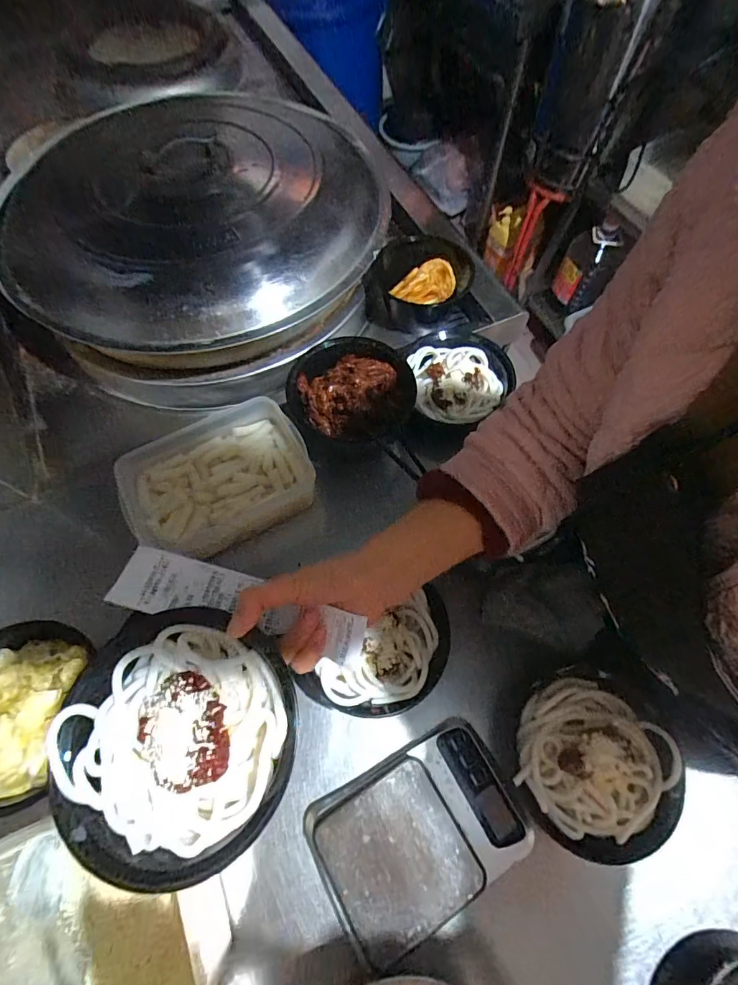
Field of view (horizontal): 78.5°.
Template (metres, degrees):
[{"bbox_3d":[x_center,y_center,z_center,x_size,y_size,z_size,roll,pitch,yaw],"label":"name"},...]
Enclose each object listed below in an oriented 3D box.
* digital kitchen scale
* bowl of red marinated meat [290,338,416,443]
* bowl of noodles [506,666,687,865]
[{"bbox_3d":[0.052,0.335,0.451,0.197,0.033,0.134,-26,68,-10],"label":"digital kitchen scale"},{"bbox_3d":[-0.025,-0.132,0.631,0.172,0.065,0.152,-9,66,-3],"label":"bowl of red marinated meat"},{"bbox_3d":[0.232,0.275,0.467,0.155,0.062,0.167,0,66,1],"label":"bowl of noodles"}]

